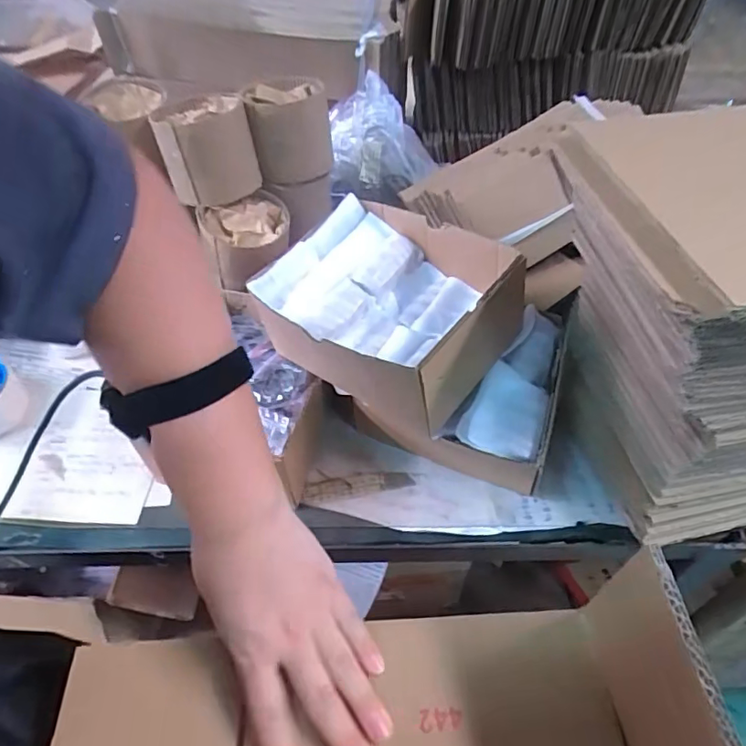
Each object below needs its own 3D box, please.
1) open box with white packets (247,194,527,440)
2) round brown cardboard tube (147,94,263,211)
[{"bbox_3d":[0.013,-0.059,0.499,0.202,0.100,0.171,33,59,25],"label":"open box with white packets"},{"bbox_3d":[-0.177,-0.235,0.585,0.094,0.092,0.095,0,51,0],"label":"round brown cardboard tube"}]

